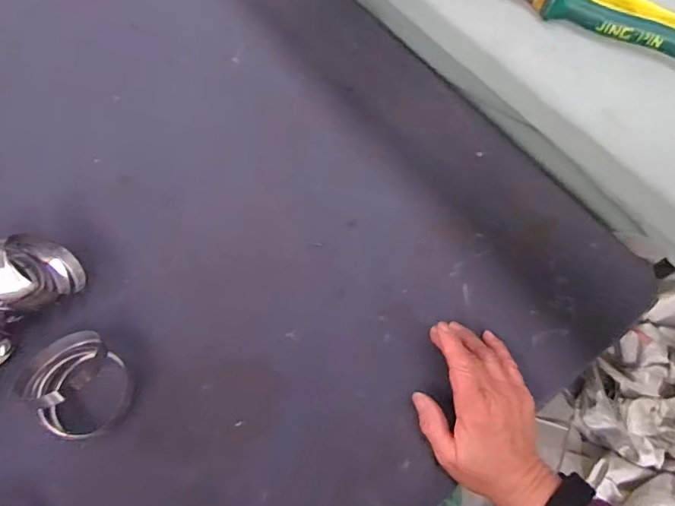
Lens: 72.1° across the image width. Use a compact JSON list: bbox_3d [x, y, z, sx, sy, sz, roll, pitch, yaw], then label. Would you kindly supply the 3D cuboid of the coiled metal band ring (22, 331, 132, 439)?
[{"bbox_3d":[-0.220,0.110,0.393,0.091,0.017,0.073,39,66,16],"label":"coiled metal band ring"}]

